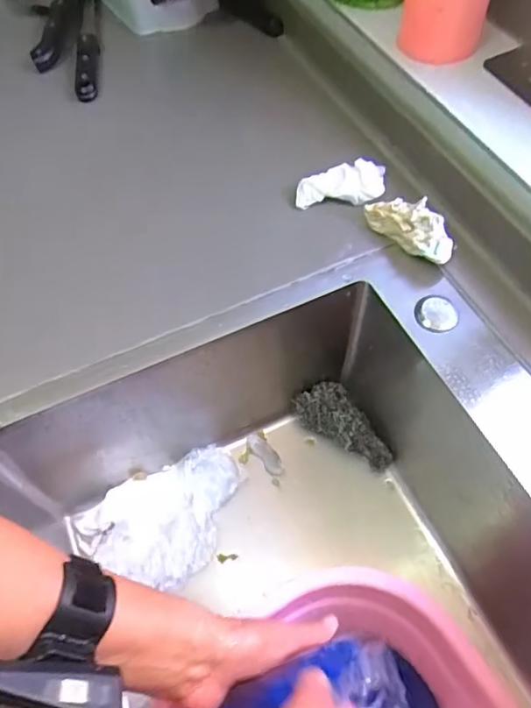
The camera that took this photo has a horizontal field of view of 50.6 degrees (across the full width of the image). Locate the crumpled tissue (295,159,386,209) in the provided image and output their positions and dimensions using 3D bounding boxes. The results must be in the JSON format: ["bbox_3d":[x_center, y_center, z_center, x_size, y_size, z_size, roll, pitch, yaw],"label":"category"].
[{"bbox_3d":[0.076,-0.160,0.537,0.090,0.028,0.040,-16,59,-8],"label":"crumpled tissue"}]

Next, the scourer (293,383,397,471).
[{"bbox_3d":[0.082,0.080,0.603,0.055,0.033,0.111,-28,61,-15],"label":"scourer"}]

